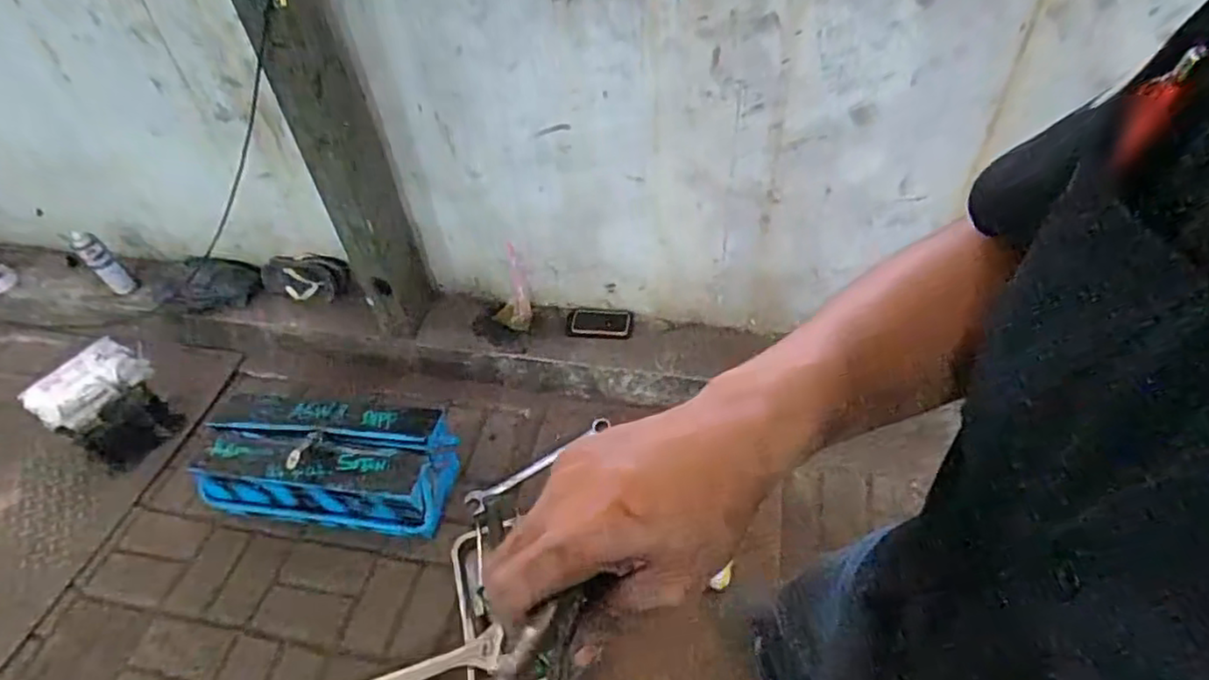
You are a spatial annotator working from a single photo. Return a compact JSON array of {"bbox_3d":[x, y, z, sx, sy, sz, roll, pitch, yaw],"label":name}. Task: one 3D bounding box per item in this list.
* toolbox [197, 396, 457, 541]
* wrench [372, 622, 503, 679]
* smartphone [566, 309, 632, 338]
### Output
[{"bbox_3d":[-0.634,0.271,1.492,0.560,0.191,0.243,3,47,8],"label":"toolbox"},{"bbox_3d":[-0.345,0.645,1.253,0.315,0.028,0.075,-19,48,-13],"label":"wrench"},{"bbox_3d":[-0.013,-0.043,1.716,0.169,0.016,0.086,2,62,-5],"label":"smartphone"}]

